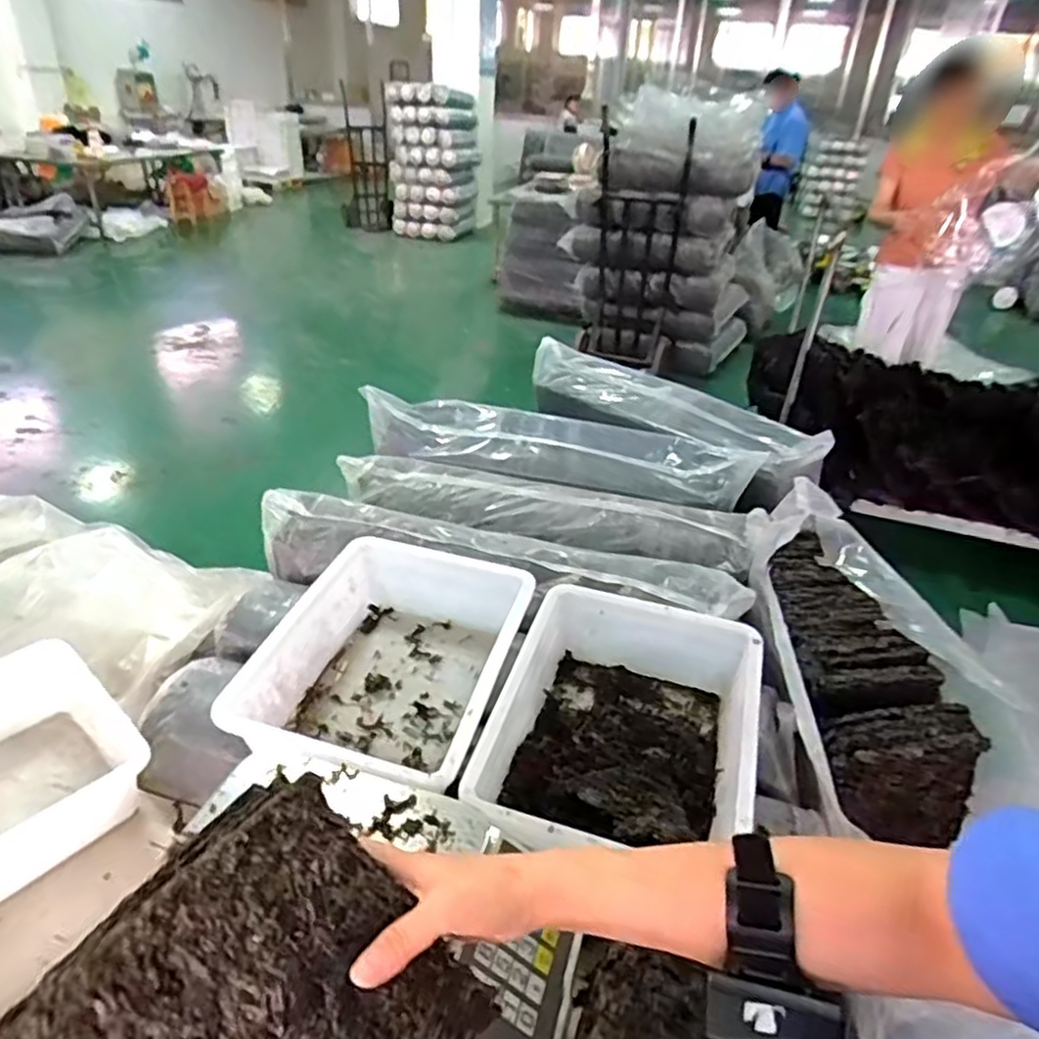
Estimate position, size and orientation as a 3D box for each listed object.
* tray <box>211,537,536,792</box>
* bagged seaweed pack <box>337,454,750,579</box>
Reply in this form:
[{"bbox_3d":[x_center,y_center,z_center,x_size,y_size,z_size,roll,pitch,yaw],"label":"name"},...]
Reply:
[{"bbox_3d":[-0.162,0.188,0.887,0.281,0.115,0.354,10,33,11],"label":"tray"},{"bbox_3d":[0.031,-0.016,1.272,0.731,0.082,0.156,12,33,14],"label":"bagged seaweed pack"}]

